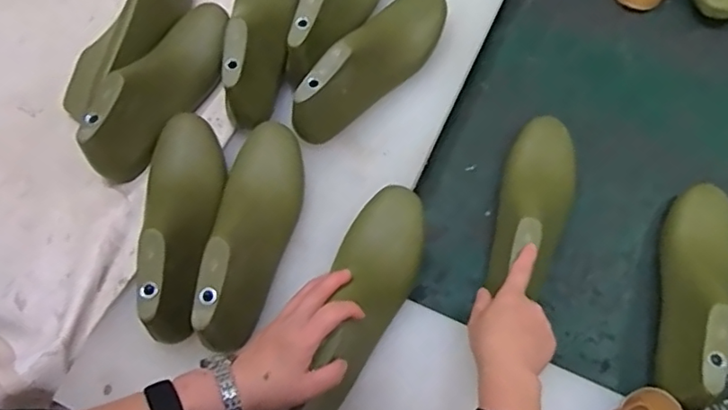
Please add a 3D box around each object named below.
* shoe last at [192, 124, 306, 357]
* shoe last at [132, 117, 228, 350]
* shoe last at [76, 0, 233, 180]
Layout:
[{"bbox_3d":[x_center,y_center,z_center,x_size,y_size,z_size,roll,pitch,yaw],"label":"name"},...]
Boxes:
[{"bbox_3d":[-0.117,0.019,0.613,0.067,0.077,0.261,7,54,6],"label":"shoe last"},{"bbox_3d":[-0.195,0.007,0.623,0.077,0.077,0.263,-4,55,1],"label":"shoe last"},{"bbox_3d":[-0.239,-0.150,0.693,0.079,0.088,0.256,17,69,11],"label":"shoe last"}]

